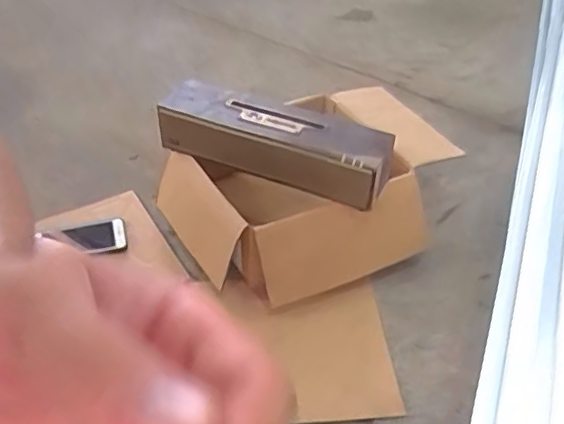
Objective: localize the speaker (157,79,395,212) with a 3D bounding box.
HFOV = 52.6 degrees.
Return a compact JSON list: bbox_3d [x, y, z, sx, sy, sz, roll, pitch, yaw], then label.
[{"bbox_3d":[-0.019,-0.119,0.921,0.387,0.082,0.120,18,45,16],"label":"speaker"}]

